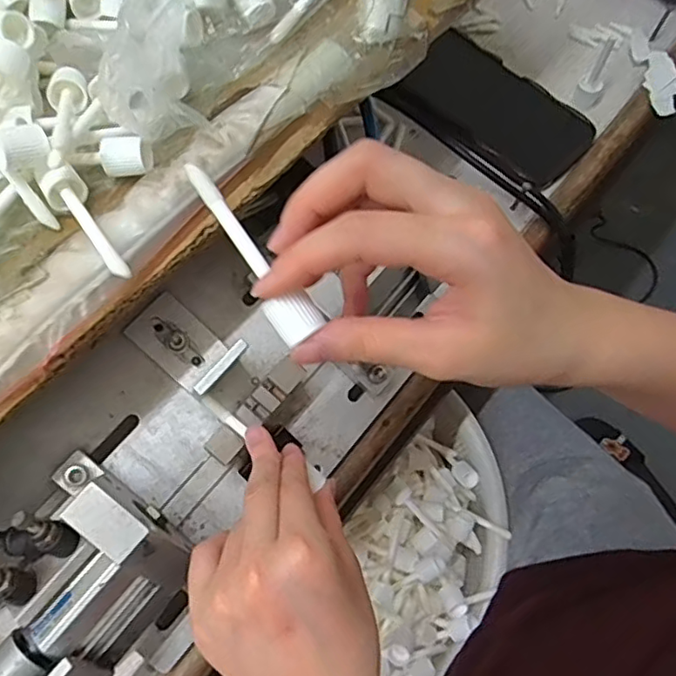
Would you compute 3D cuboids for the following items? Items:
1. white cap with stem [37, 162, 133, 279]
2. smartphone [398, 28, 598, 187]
[{"bbox_3d":[-0.115,-0.052,0.274,0.018,0.017,0.077,-32,73,-12],"label":"white cap with stem"},{"bbox_3d":[0.129,-0.190,0.490,0.076,0.014,0.156,-39,75,-14],"label":"smartphone"}]

